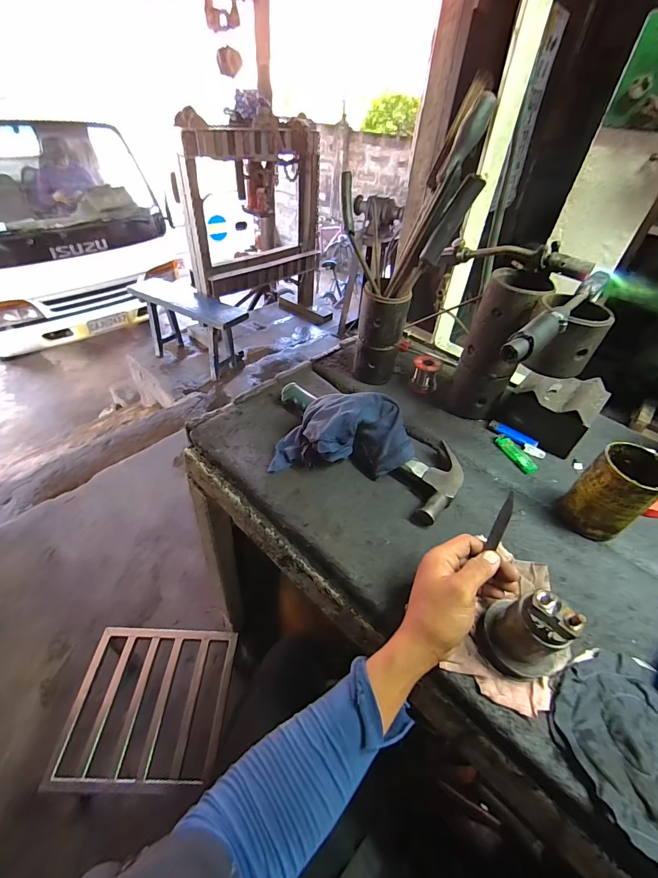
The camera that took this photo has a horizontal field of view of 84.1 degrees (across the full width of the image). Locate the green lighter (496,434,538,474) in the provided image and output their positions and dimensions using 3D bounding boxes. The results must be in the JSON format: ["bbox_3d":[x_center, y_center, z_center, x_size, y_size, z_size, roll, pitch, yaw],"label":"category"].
[{"bbox_3d":[0.296,0.023,0.580,0.024,0.014,0.078,-14,47,-19],"label":"green lighter"}]

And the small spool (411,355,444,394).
[{"bbox_3d":[0.189,-0.126,0.713,0.053,0.064,0.044,17,45,12],"label":"small spool"}]

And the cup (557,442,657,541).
[{"bbox_3d":[0.362,0.070,0.467,0.074,0.113,0.073,-20,49,-24],"label":"cup"}]

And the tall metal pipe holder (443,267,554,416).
[{"bbox_3d":[0.265,-0.141,0.589,0.085,0.222,0.093,24,47,19],"label":"tall metal pipe holder"}]

